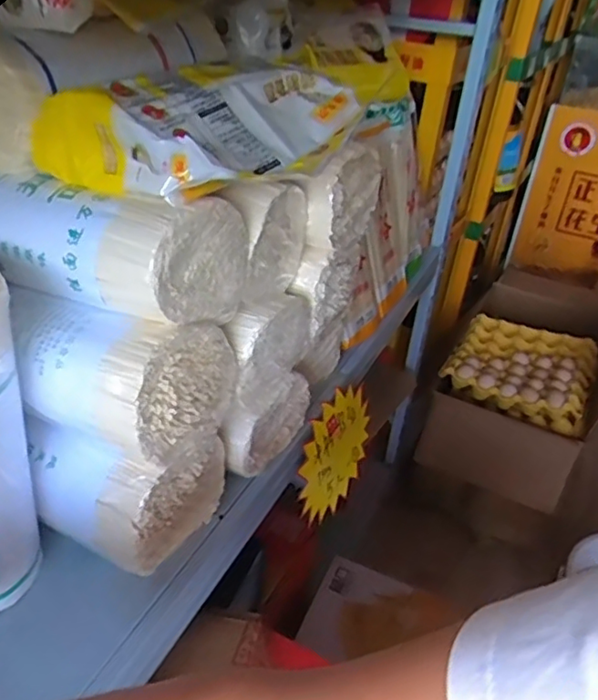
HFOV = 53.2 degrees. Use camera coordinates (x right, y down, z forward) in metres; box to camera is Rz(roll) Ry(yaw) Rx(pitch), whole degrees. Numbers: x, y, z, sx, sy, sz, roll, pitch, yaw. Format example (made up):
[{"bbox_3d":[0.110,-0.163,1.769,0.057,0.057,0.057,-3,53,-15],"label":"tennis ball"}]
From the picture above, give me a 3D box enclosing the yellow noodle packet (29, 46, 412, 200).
[{"bbox_3d":[-0.050,-0.176,0.470,0.150,0.064,0.262,30,41,32],"label":"yellow noodle packet"}]

